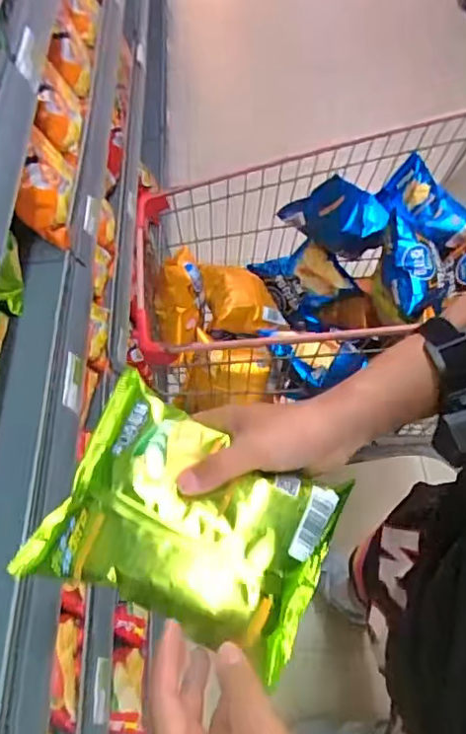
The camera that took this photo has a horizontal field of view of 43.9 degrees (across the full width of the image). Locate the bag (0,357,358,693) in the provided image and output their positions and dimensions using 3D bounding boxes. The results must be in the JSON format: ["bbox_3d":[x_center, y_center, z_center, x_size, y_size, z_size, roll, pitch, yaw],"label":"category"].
[{"bbox_3d":[-0.032,0.109,0.412,0.192,0.074,0.138,20,59,14],"label":"bag"}]

